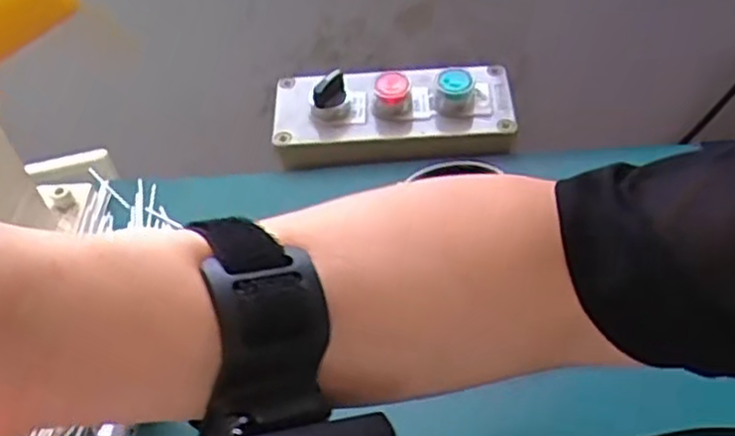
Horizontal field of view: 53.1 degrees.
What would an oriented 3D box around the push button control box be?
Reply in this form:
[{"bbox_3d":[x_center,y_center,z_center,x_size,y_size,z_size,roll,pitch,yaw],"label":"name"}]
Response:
[{"bbox_3d":[0.017,-0.078,0.535,0.178,0.053,0.081,-3,50,2],"label":"push button control box"}]

